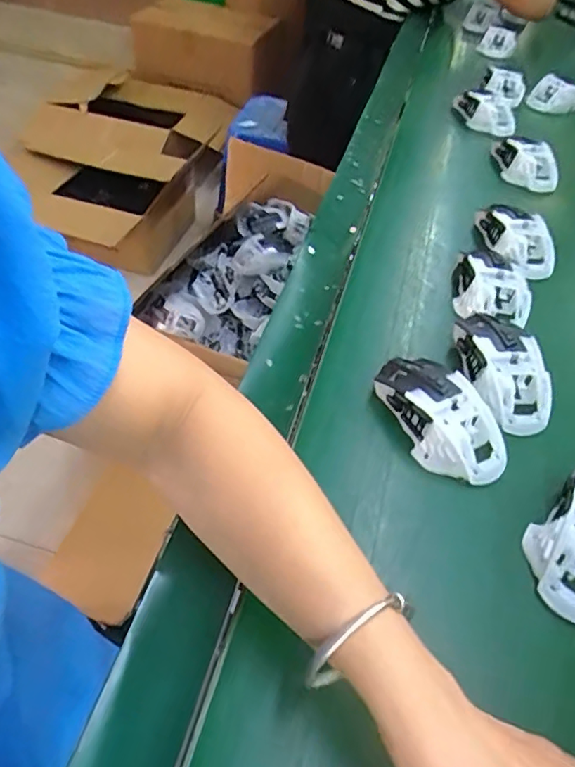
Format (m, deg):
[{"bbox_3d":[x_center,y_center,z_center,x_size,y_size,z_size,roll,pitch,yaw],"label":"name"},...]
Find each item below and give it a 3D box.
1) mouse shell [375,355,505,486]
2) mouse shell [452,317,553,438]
[{"bbox_3d":[0.119,0.021,0.408,0.064,0.036,0.116,-14,52,-18],"label":"mouse shell"},{"bbox_3d":[0.181,-0.014,0.444,0.059,0.035,0.112,2,50,-6],"label":"mouse shell"}]

